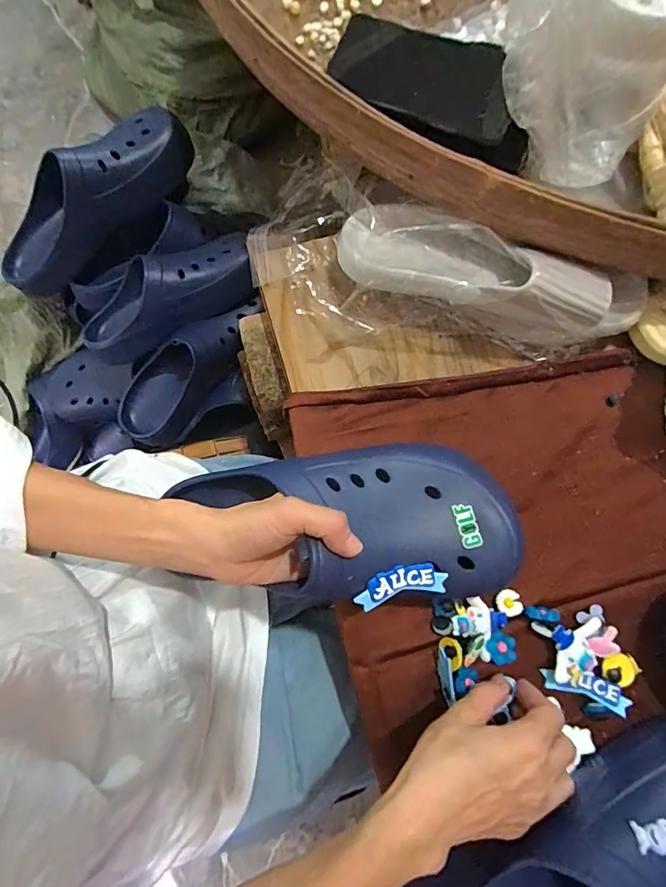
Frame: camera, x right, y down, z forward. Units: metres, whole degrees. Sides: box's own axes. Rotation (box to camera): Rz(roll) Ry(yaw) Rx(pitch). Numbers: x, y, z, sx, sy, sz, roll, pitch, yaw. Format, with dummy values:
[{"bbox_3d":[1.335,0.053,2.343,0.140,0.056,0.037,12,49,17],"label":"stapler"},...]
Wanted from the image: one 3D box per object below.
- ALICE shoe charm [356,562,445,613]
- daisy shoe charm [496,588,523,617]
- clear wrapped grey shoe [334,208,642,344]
[{"bbox_3d":[0.046,0.096,0.317,0.060,0.004,0.024,-12,98,-8],"label":"ALICE shoe charm"},{"bbox_3d":[0.142,0.129,0.376,0.020,0.005,0.021,0,78,1],"label":"daisy shoe charm"},{"bbox_3d":[0.130,-0.142,0.389,0.258,0.093,0.077,16,79,5],"label":"clear wrapped grey shoe"}]

